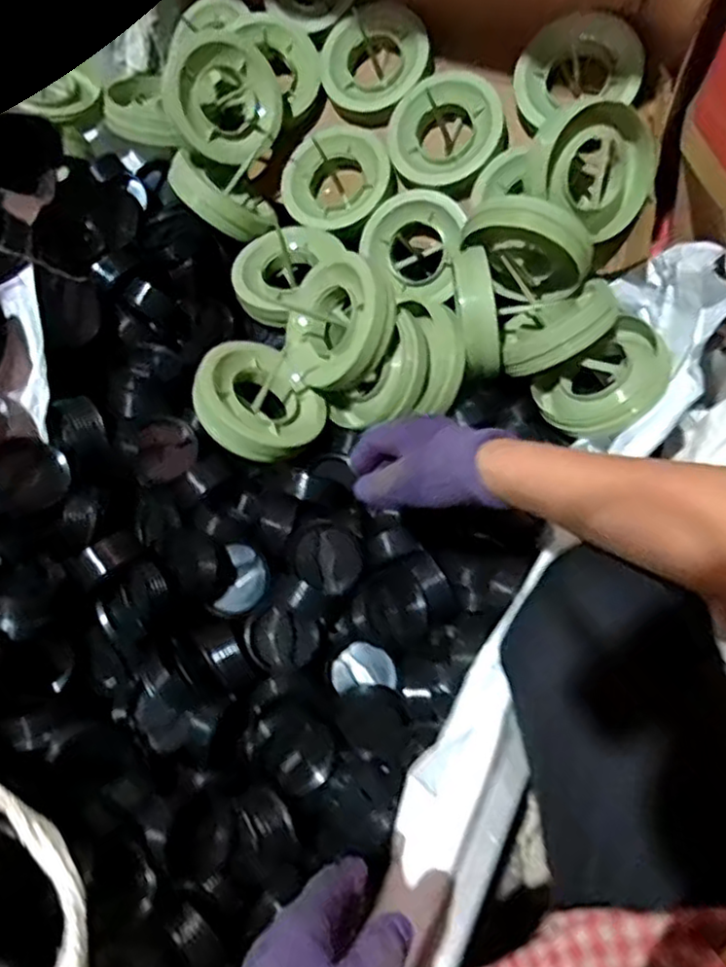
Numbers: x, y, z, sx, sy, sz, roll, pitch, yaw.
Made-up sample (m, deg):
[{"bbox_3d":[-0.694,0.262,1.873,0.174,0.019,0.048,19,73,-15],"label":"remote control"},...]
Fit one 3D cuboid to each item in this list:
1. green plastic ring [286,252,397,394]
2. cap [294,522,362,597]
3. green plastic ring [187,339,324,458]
[{"bbox_3d":[-0.025,-0.160,0.694,0.111,0.032,0.127,1,97,28],"label":"green plastic ring"},{"bbox_3d":[-0.032,0.072,0.640,0.055,0.027,0.067,-40,65,10],"label":"cap"},{"bbox_3d":[-0.107,-0.083,0.697,0.131,0.042,0.117,43,51,-7],"label":"green plastic ring"}]

